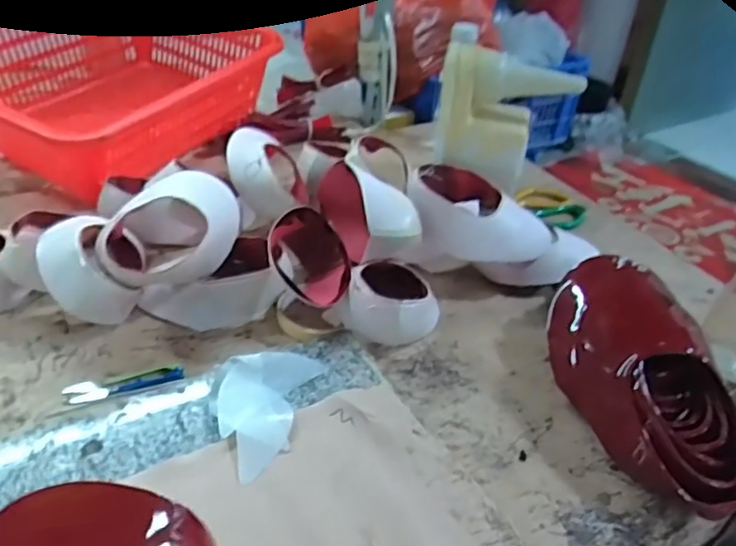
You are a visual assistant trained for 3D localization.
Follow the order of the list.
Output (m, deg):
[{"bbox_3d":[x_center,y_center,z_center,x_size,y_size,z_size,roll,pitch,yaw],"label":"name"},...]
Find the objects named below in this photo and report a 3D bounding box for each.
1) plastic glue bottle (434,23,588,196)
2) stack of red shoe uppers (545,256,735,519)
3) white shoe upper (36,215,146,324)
[{"bbox_3d":[0.186,-0.222,0.839,0.182,0.187,0.057,11,36,8],"label":"plastic glue bottle"},{"bbox_3d":[0.254,0.100,0.572,0.127,0.090,0.263,-3,36,-12],"label":"stack of red shoe uppers"},{"bbox_3d":[-0.278,-0.003,0.617,0.091,0.092,0.114,-5,37,-13],"label":"white shoe upper"}]

